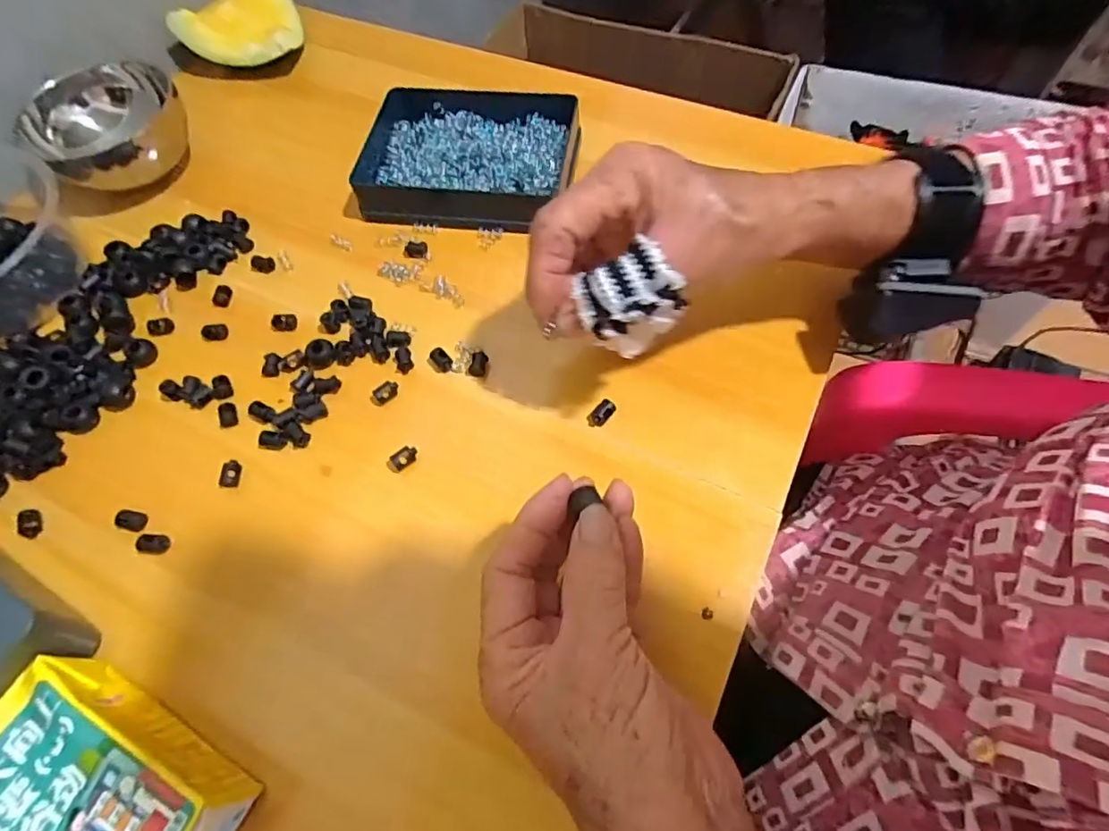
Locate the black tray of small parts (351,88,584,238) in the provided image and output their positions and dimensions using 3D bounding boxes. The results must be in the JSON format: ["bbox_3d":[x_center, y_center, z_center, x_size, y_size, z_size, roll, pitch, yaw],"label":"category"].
[{"bbox_3d":[-0.066,-0.186,0.410,0.149,0.031,0.109,8,63,7],"label":"black tray of small parts"}]

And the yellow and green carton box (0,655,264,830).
[{"bbox_3d":[-0.189,0.156,0.233,0.106,0.043,0.064,26,66,15],"label":"yellow and green carton box"}]

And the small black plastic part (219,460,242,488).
[{"bbox_3d":[-0.182,0.033,0.318,0.011,0.004,0.015,-6,62,-1],"label":"small black plastic part"}]

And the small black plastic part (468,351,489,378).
[{"bbox_3d":[-0.046,-0.031,0.343,0.009,0.006,0.015,10,63,8],"label":"small black plastic part"}]

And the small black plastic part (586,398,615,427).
[{"bbox_3d":[0.026,-0.001,0.323,0.011,0.008,0.016,39,70,20],"label":"small black plastic part"}]

